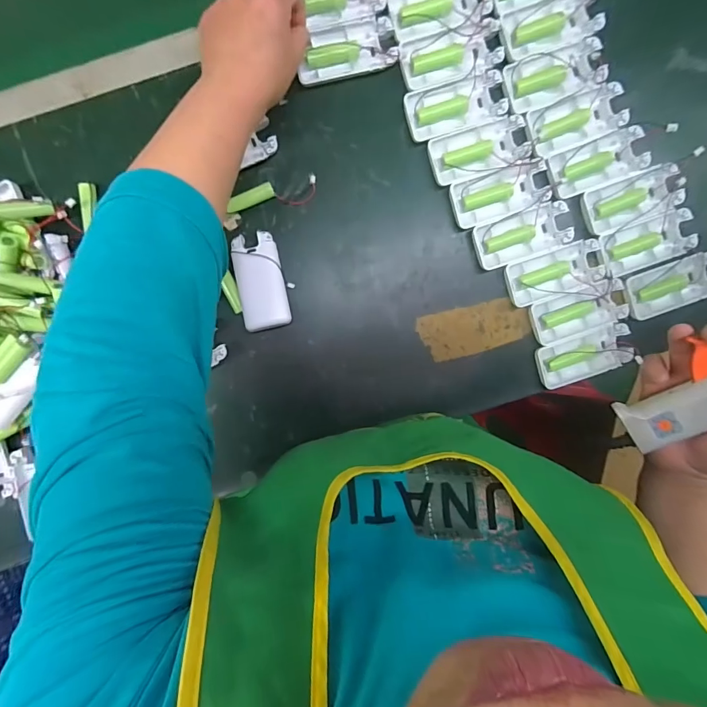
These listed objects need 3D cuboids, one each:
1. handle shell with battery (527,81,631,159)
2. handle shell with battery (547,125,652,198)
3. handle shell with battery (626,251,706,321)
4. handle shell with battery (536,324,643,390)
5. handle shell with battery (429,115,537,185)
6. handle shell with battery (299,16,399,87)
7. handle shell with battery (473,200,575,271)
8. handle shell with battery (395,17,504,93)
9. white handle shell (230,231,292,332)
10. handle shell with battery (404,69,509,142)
[{"bbox_3d":[0.219,-0.229,0.406,0.090,0.020,0.043,-21,96,1],"label":"handle shell with battery"},{"bbox_3d":[0.239,-0.189,0.407,0.098,0.021,0.045,-21,96,1],"label":"handle shell with battery"},{"bbox_3d":[0.323,-0.067,0.417,0.092,0.021,0.047,-18,96,0],"label":"handle shell with battery"},{"bbox_3d":[0.238,0.004,0.423,0.096,0.017,0.047,-18,96,0],"label":"handle shell with battery"},{"bbox_3d":[0.124,-0.198,0.404,0.098,0.014,0.044,-17,96,0],"label":"handle shell with battery"},{"bbox_3d":[-0.007,-0.285,0.388,0.092,0.010,0.044,-15,96,0],"label":"handle shell with battery"},{"bbox_3d":[0.168,-0.119,0.414,0.093,0.022,0.044,-19,96,0],"label":"handle shell with battery"},{"bbox_3d":[0.093,-0.284,0.392,0.096,0.018,0.041,-16,96,0],"label":"handle shell with battery"},{"bbox_3d":[-0.091,-0.071,0.404,0.045,0.023,0.092,-12,96,0],"label":"white handle shell"},{"bbox_3d":[0.098,-0.240,0.400,0.095,0.013,0.046,-18,96,0],"label":"handle shell with battery"}]

